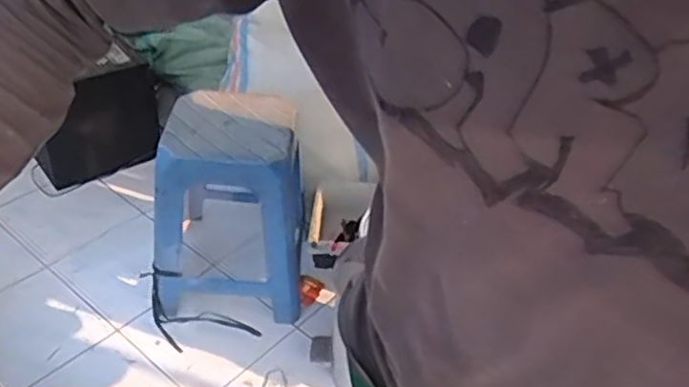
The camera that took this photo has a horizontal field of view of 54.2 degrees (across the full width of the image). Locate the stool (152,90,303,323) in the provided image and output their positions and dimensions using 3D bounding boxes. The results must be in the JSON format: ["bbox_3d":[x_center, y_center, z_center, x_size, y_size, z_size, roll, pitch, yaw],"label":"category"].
[{"bbox_3d":[-0.263,0.030,1.632,0.331,0.475,0.331,5,37,-2],"label":"stool"}]

